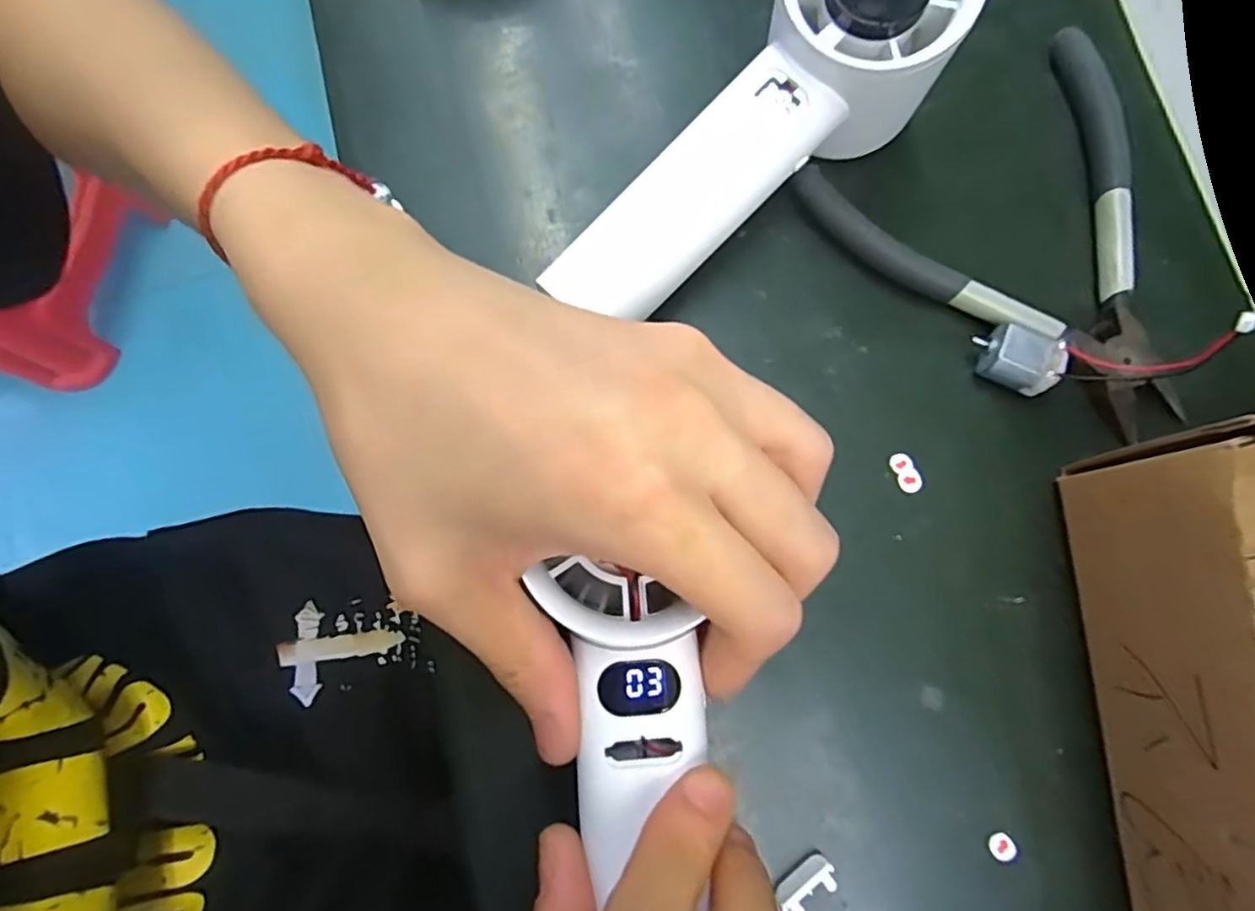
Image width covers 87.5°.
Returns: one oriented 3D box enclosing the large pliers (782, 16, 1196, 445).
[{"bbox_3d":[0.151,-0.091,0.233,0.143,0.017,0.121,40,80,4],"label":"large pliers"}]

